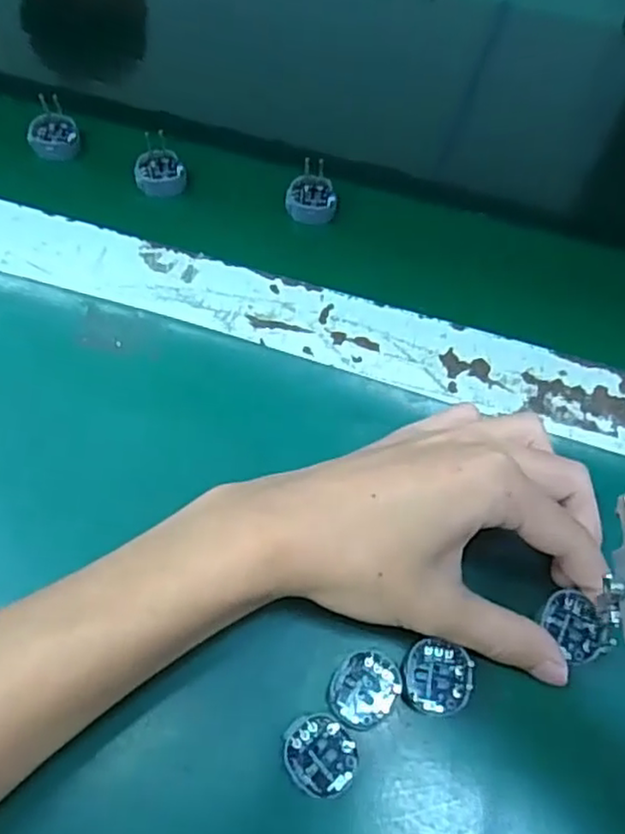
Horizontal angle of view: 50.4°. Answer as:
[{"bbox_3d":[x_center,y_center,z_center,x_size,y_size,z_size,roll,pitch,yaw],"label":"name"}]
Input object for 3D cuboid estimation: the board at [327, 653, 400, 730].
[{"bbox_3d":[0.020,0.105,0.255,0.026,0.004,0.027,1,62,-1],"label":"board"}]

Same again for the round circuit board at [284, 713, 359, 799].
[{"bbox_3d":[0.003,0.125,0.246,0.025,0.009,0.027,1,62,-1],"label":"round circuit board"}]

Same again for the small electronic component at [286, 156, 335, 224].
[{"bbox_3d":[0.000,-0.131,0.388,0.027,0.017,0.031,3,62,0],"label":"small electronic component"}]

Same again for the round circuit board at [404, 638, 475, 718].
[{"bbox_3d":[0.049,0.102,0.259,0.026,0.008,0.026,1,62,-1],"label":"round circuit board"}]

